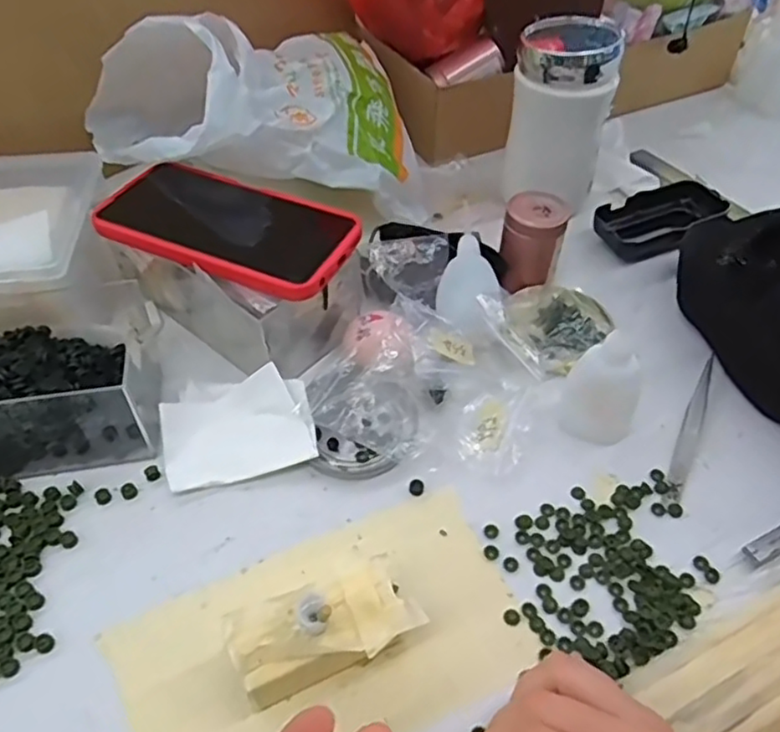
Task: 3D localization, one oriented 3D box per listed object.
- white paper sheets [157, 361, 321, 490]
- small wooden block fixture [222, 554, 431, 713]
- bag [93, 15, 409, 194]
[{"bbox_3d":[-0.094,0.033,0.405,0.089,0.025,0.071,-10,51,-10],"label":"white paper sheets"},{"bbox_3d":[-0.031,0.128,0.317,0.090,0.040,0.047,-18,53,-16],"label":"small wooden block fixture"},{"bbox_3d":[-0.110,-0.216,0.507,0.237,0.119,0.187,-14,49,-12],"label":"bag"}]

